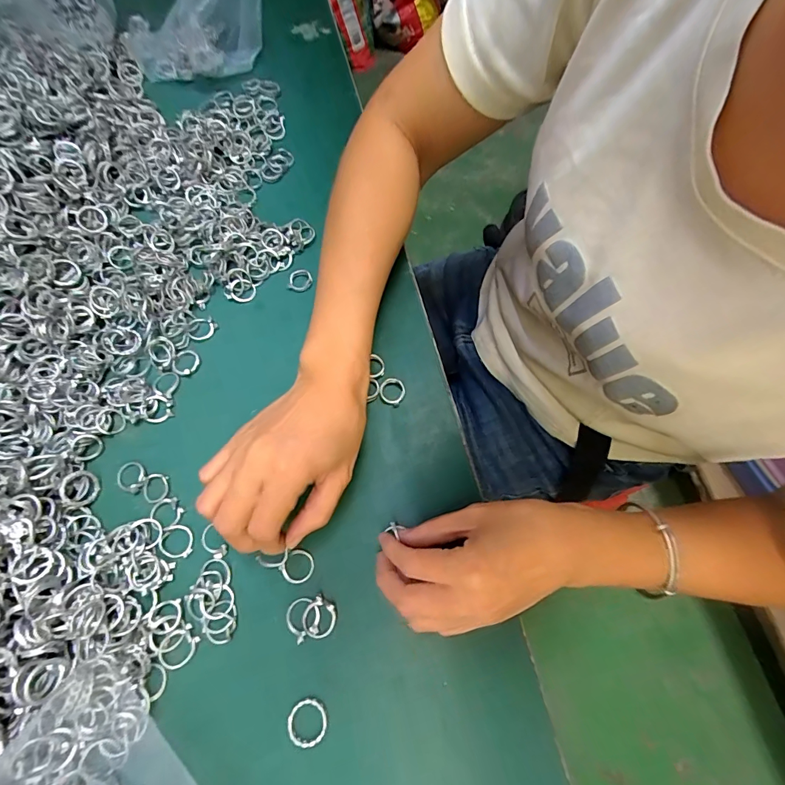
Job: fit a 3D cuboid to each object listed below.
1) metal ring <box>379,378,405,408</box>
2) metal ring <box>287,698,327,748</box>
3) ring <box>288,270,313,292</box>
[{"bbox_3d":[0.000,-0.001,0.326,0.021,0.004,0.022,0,68,0],"label":"metal ring"},{"bbox_3d":[-0.052,0.202,0.251,0.023,0.007,0.023,0,68,0],"label":"metal ring"},{"bbox_3d":[-0.082,-0.100,0.366,0.020,0.005,0.020,0,68,0],"label":"ring"}]

